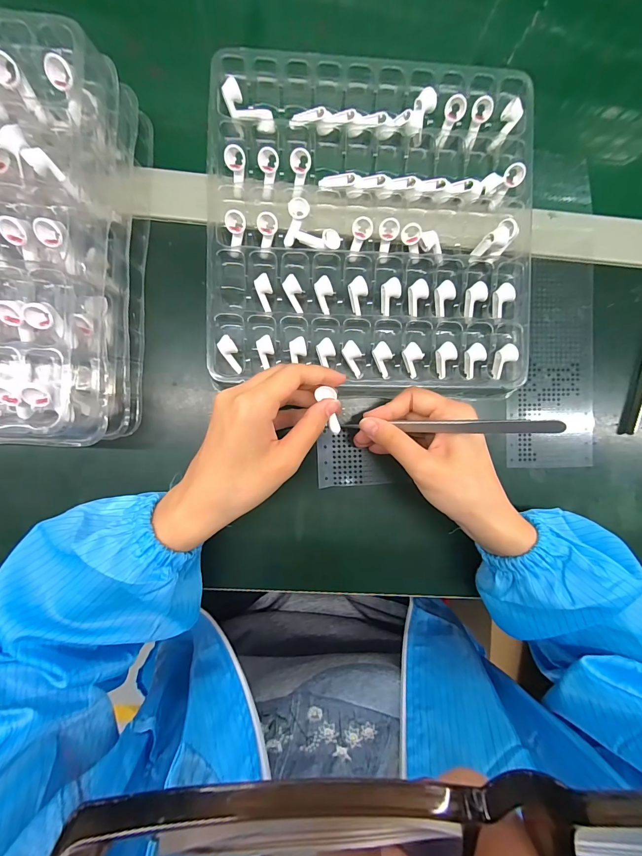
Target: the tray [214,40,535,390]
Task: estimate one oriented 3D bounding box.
[{"bbox_3d":[0.040,-0.155,0.286,0.246,0.032,0.249,1,90,-3],"label":"tray"}]

